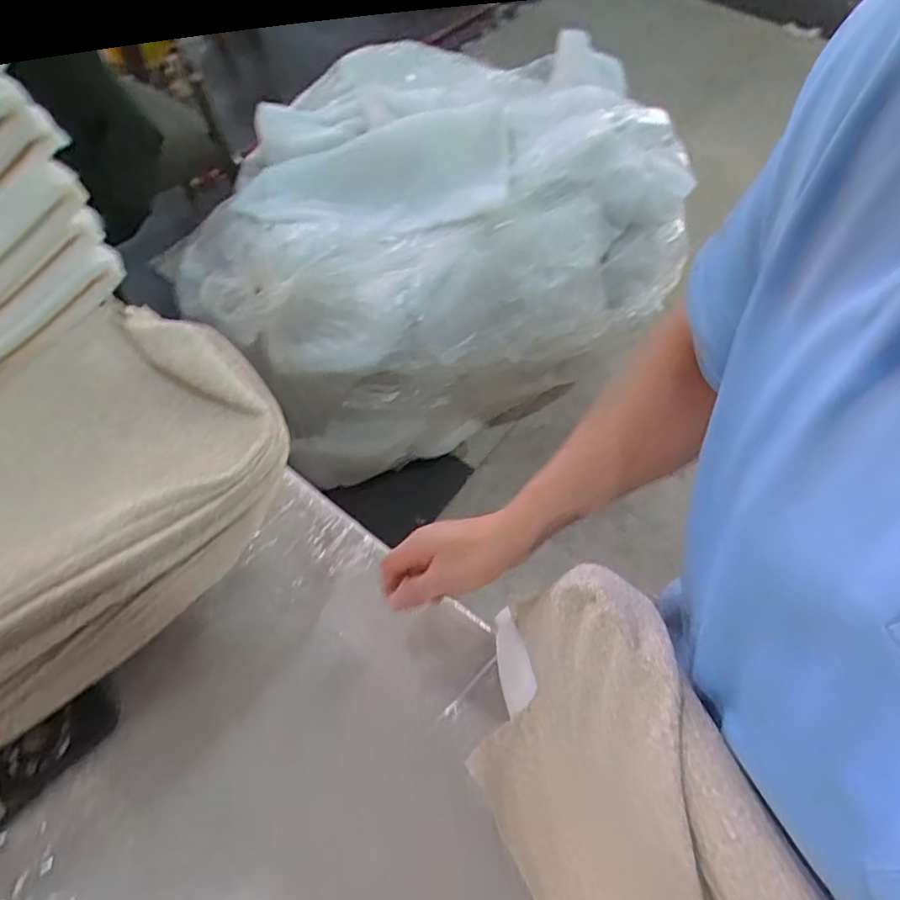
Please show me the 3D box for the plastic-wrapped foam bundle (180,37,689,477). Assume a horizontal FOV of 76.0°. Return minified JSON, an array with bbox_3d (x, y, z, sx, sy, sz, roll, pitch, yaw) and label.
[{"bbox_3d":[-0.043,-0.442,1.383,1.106,0.540,0.688,-20,62,-13],"label":"plastic-wrapped foam bundle"}]

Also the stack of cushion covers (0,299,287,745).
[{"bbox_3d":[-0.396,0.054,0.514,0.488,0.127,0.299,-38,67,-21],"label":"stack of cushion covers"}]

